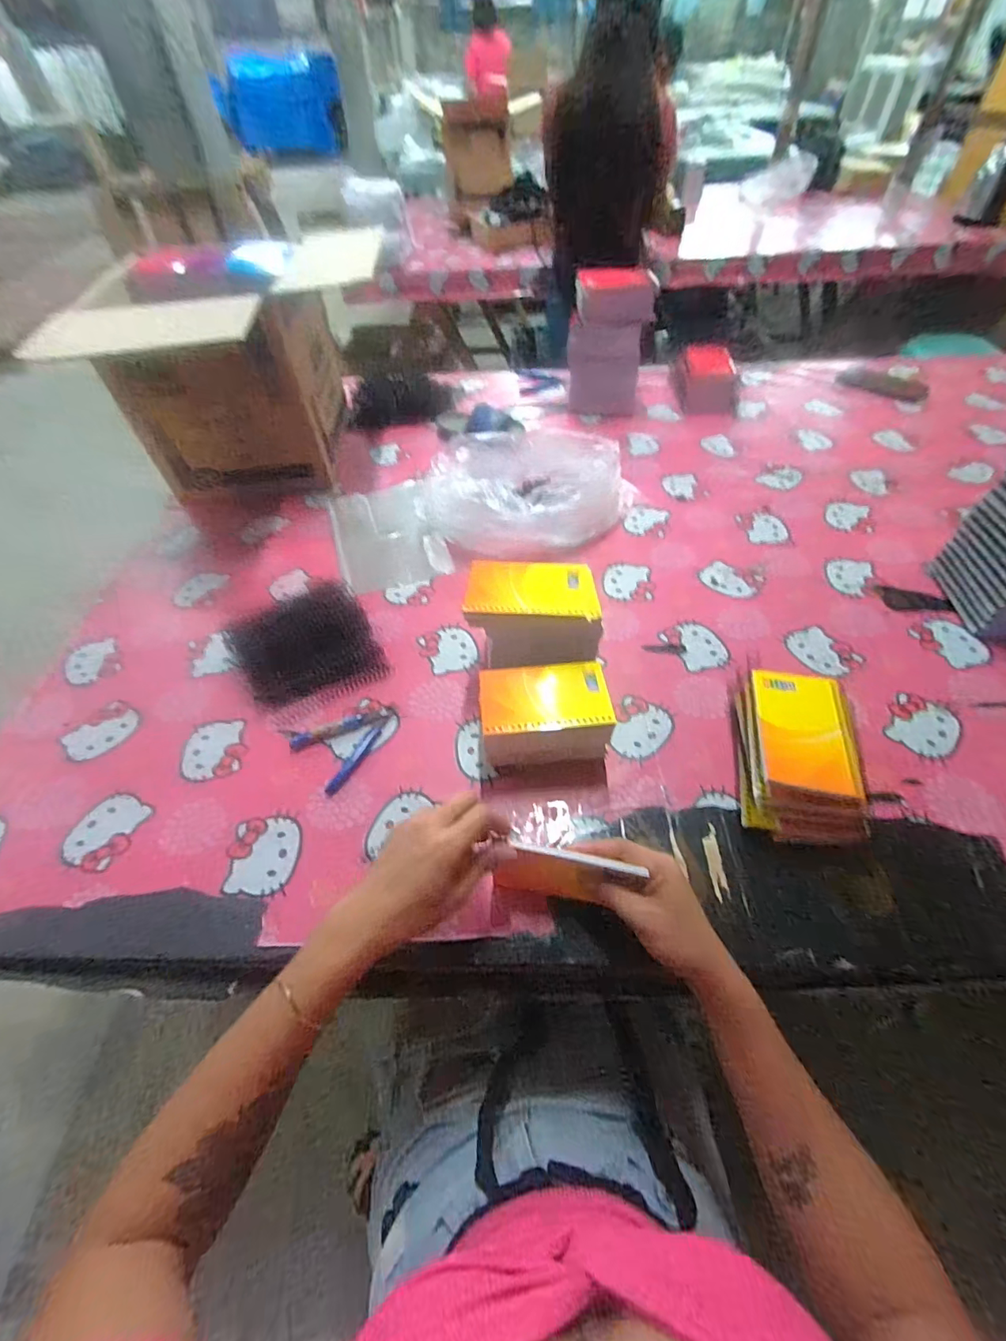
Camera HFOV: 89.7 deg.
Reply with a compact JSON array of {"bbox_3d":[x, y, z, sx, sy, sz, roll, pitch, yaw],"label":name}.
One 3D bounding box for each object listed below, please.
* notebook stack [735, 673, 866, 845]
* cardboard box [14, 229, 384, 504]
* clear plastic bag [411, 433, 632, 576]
[{"bbox_3d":[0.291,0.088,0.510,0.103,0.083,0.156,9,52,10],"label":"notebook stack"},{"bbox_3d":[-0.459,-0.496,0.895,0.293,0.267,0.290,-5,51,-1],"label":"cardboard box"},{"bbox_3d":[0.044,-0.281,0.801,0.315,0.108,0.181,-1,51,2],"label":"clear plastic bag"}]

